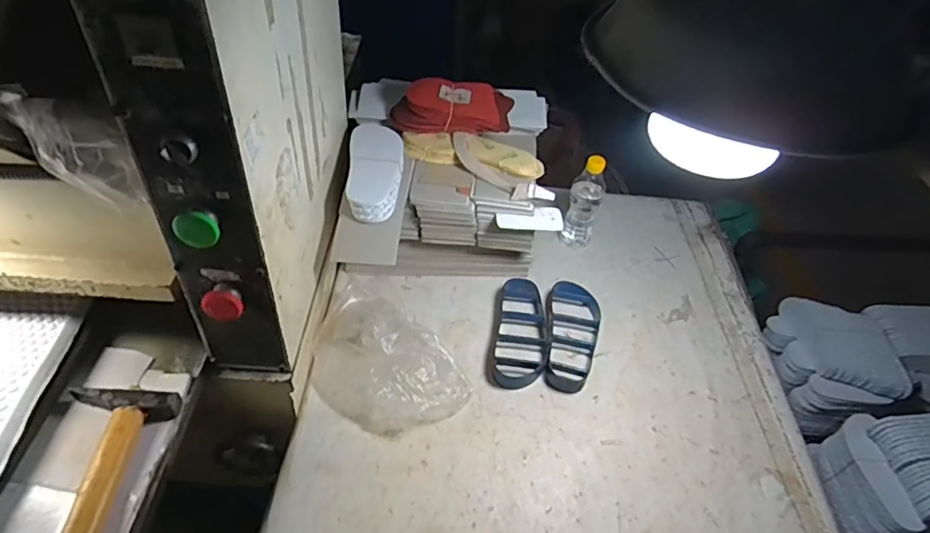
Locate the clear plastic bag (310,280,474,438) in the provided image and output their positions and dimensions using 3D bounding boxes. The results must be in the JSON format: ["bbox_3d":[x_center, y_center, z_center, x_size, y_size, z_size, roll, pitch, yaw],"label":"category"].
[{"bbox_3d":[-0.122,0.136,0.820,0.261,0.061,0.188,31,45,29],"label":"clear plastic bag"}]

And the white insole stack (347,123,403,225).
[{"bbox_3d":[-0.140,-0.157,0.878,0.086,0.047,0.234,-1,38,-8],"label":"white insole stack"}]

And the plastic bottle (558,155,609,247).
[{"bbox_3d":[0.224,-0.127,1.039,0.064,0.189,0.079,13,38,9],"label":"plastic bottle"}]

